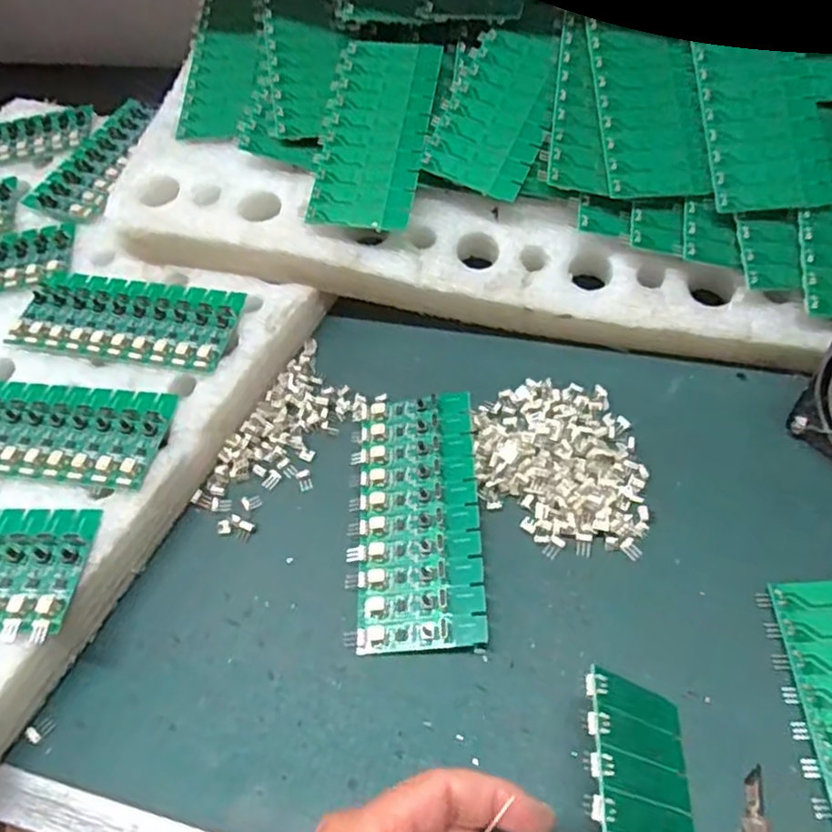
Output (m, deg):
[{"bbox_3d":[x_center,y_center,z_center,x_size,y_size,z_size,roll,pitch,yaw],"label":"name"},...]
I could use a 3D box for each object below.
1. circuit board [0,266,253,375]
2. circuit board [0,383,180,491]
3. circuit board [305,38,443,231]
[{"bbox_3d":[-0.179,-0.061,0.411,0.139,0.009,0.063,11,55,10],"label":"circuit board"},{"bbox_3d":[-0.206,0.006,0.367,0.137,0.008,0.060,6,54,7],"label":"circuit board"},{"bbox_3d":[-0.025,-0.179,0.415,0.064,0.005,0.137,7,73,7],"label":"circuit board"}]

